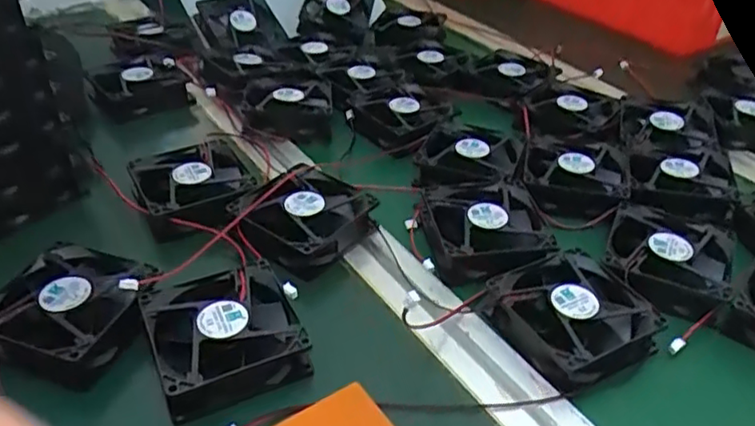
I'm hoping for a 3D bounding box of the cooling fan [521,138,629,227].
[{"bbox_3d":[0.159,-0.030,0.511,0.078,0.029,0.096,11,35,12],"label":"cooling fan"}]

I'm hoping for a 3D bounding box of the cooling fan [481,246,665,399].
[{"bbox_3d":[0.120,0.061,0.387,0.084,0.023,0.080,-17,39,-26],"label":"cooling fan"}]

